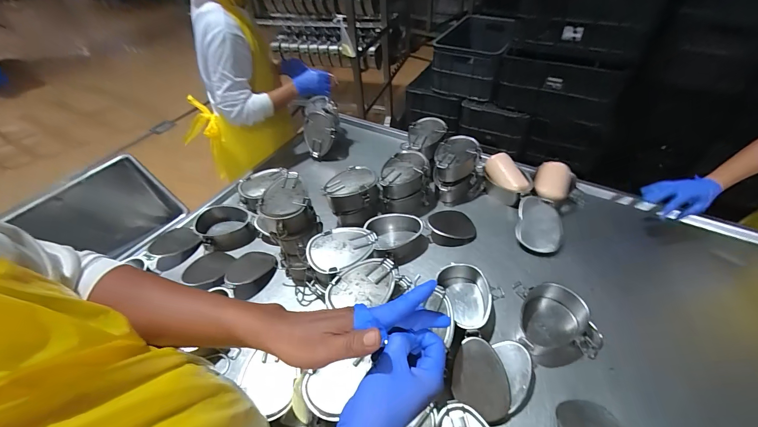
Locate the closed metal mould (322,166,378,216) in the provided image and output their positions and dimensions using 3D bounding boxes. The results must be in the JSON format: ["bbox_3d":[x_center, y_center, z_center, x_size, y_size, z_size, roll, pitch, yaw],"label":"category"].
[{"bbox_3d":[-0.084,-0.065,0.959,0.160,0.085,0.125,-19,49,-13],"label":"closed metal mould"}]

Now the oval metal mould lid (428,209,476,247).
[{"bbox_3d":[0.209,0.040,0.953,0.140,0.052,0.122,-9,47,-3],"label":"oval metal mould lid"}]

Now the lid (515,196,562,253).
[{"bbox_3d":[0.448,0.029,0.912,0.112,0.018,0.160,7,64,26],"label":"lid"}]

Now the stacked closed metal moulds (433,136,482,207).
[{"bbox_3d":[0.244,-0.129,1.026,0.141,0.160,0.158,-3,47,2],"label":"stacked closed metal moulds"}]

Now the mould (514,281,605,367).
[{"bbox_3d":[0.403,0.237,0.736,0.174,0.073,0.192,7,48,11],"label":"mould"}]

